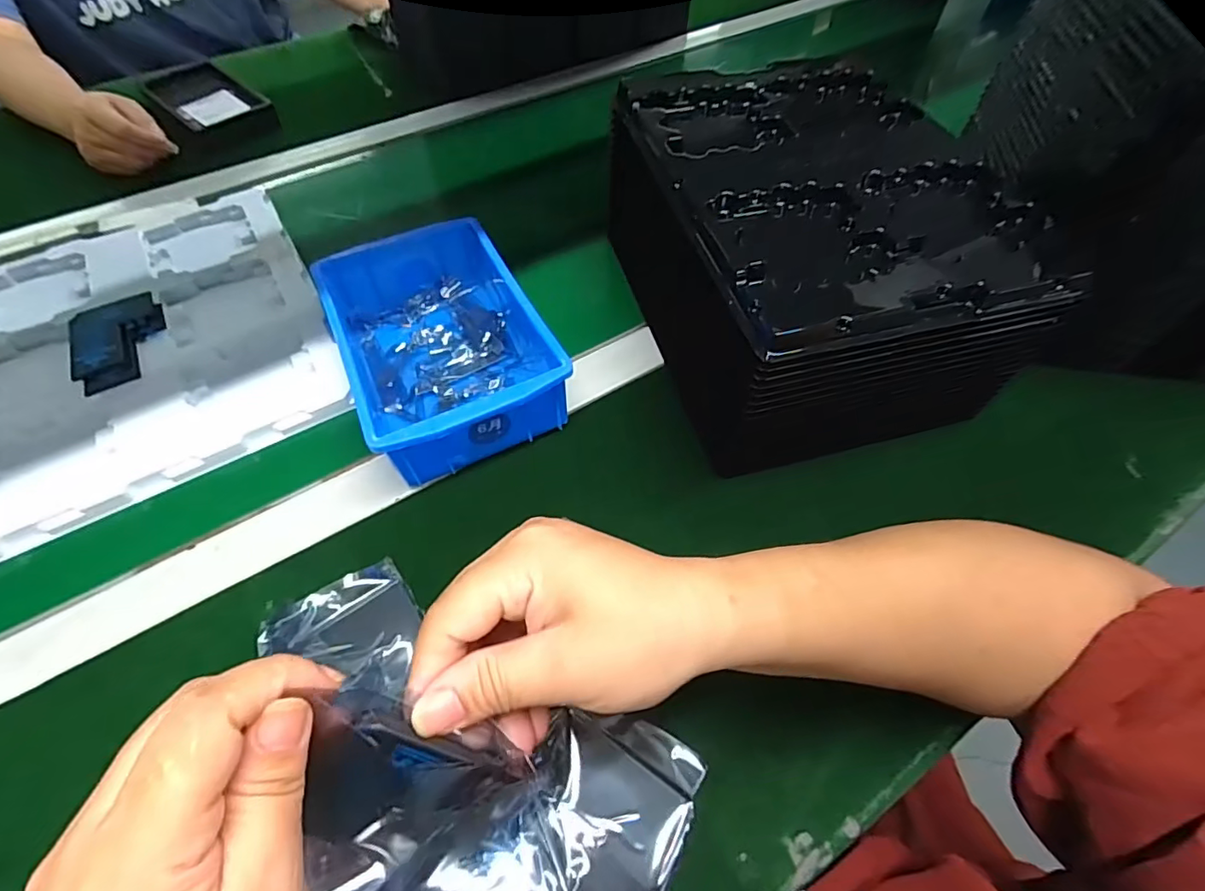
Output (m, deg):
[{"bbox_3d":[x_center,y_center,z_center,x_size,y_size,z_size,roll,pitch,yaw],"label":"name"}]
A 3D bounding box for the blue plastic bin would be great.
[{"bbox_3d":[-0.119,-0.077,0.402,0.126,0.063,0.200,-23,59,-14],"label":"blue plastic bin"}]

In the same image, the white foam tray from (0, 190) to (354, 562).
[{"bbox_3d":[-0.381,-0.090,0.441,0.271,0.019,0.318,-27,60,-16],"label":"white foam tray"}]

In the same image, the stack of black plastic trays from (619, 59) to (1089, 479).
[{"bbox_3d":[0.147,-0.148,0.407,0.215,0.131,0.288,-13,57,-8],"label":"stack of black plastic trays"}]

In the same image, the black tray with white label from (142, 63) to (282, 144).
[{"bbox_3d":[-0.470,-0.408,0.653,0.181,0.028,0.092,39,65,24],"label":"black tray with white label"}]

